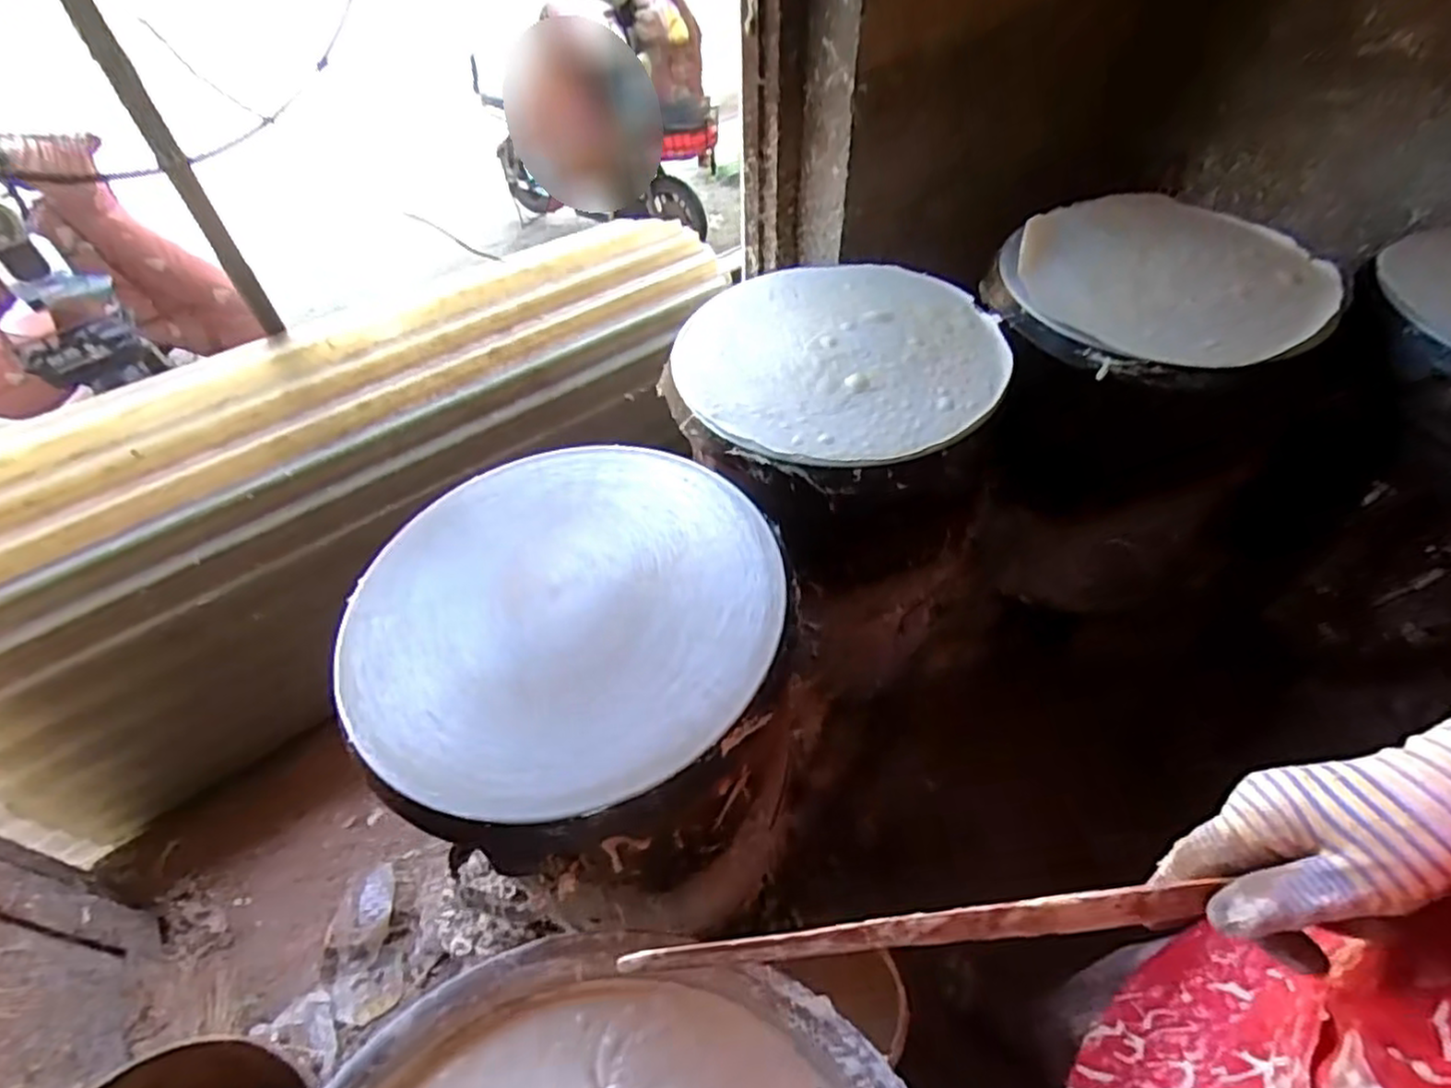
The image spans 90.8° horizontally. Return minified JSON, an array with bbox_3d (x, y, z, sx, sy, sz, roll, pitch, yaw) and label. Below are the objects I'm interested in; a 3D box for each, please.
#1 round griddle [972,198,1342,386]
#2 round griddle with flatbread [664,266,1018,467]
[{"bbox_3d":[0.520,-0.313,0.857,0.349,0.042,0.361,37,61,28],"label":"round griddle"},{"bbox_3d":[0.124,-0.217,0.798,0.345,0.026,0.339,-1,50,1],"label":"round griddle with flatbread"}]

